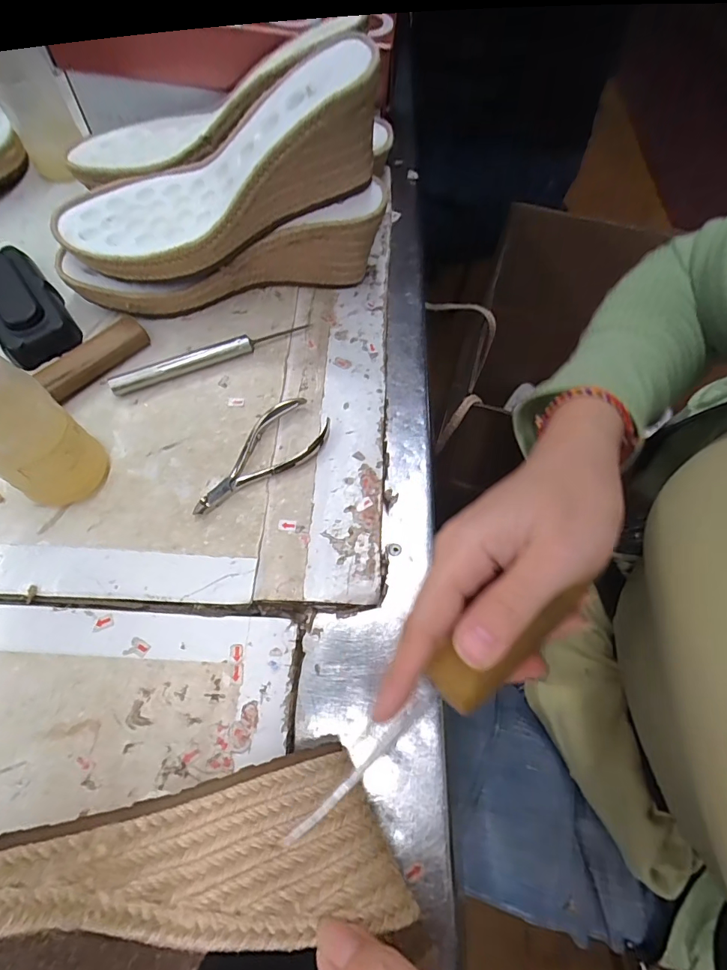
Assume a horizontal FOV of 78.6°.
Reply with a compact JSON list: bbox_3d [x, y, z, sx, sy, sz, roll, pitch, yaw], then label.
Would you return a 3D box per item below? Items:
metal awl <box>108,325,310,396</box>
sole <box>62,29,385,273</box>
[{"bbox_3d":[-0.110,-0.094,0.323,0.141,0.013,0.011,-24,67,-14],"label":"metal awl"},{"bbox_3d":[-0.092,-0.200,0.301,0.232,0.066,0.079,-16,64,13],"label":"sole"}]

